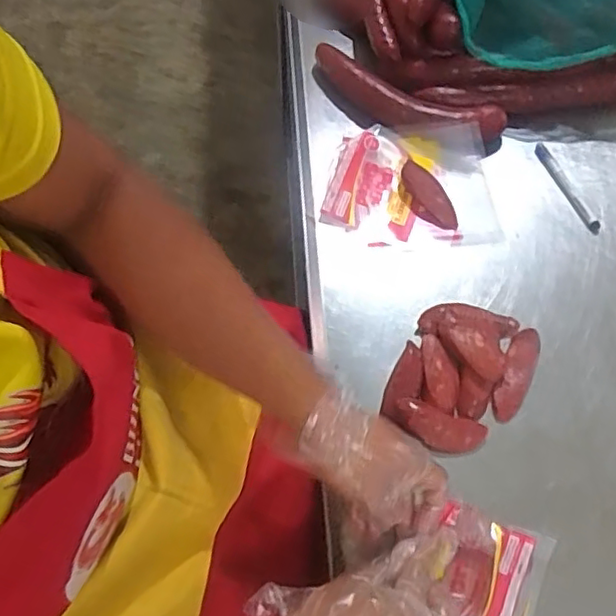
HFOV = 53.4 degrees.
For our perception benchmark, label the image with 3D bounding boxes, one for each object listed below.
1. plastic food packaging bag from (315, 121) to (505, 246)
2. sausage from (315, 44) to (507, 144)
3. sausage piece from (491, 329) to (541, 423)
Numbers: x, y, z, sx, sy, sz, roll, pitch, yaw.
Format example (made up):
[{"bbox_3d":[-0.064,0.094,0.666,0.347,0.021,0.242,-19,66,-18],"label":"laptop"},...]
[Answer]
[{"bbox_3d":[0.123,-0.150,0.744,0.203,0.033,0.155,1,64,-1],"label":"plastic food packaging bag"},{"bbox_3d":[0.120,-0.263,0.789,0.262,0.039,0.085,21,66,8],"label":"sausage"},{"bbox_3d":[0.223,0.068,0.653,0.032,0.019,0.114,26,66,11],"label":"sausage piece"}]

